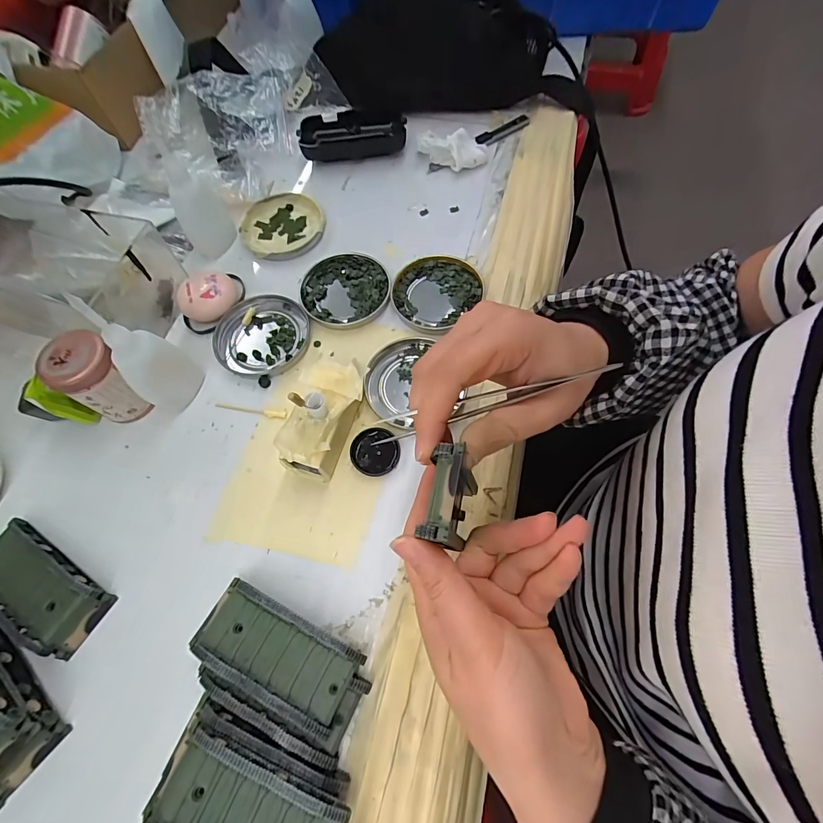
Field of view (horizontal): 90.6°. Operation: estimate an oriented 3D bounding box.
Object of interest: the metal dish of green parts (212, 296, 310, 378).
[{"bbox_3d":[-0.129,-0.066,0.347,0.078,0.008,0.074,-1,65,3],"label":"metal dish of green parts"}]

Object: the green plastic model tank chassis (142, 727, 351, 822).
[{"bbox_3d":[-0.084,0.202,0.206,0.094,0.024,0.044,18,68,11],"label":"green plastic model tank chassis"}]

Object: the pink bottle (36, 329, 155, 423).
[{"bbox_3d":[-0.228,-0.024,0.301,0.042,0.065,0.042,-1,65,3],"label":"pink bottle"}]

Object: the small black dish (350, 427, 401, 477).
[{"bbox_3d":[-0.027,0.030,0.300,0.035,0.005,0.035,-1,65,3],"label":"small black dish"}]

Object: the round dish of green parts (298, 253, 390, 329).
[{"bbox_3d":[-0.059,-0.109,0.364,0.078,0.011,0.076,-1,65,3],"label":"round dish of green parts"}]

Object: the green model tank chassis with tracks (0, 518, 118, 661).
[{"bbox_3d":[-0.247,0.115,0.267,0.096,0.020,0.044,28,70,15],"label":"green model tank chassis with tracks"}]

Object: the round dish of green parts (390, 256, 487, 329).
[{"bbox_3d":[0.022,-0.105,0.357,0.076,0.013,0.072,-1,65,3],"label":"round dish of green parts"}]

